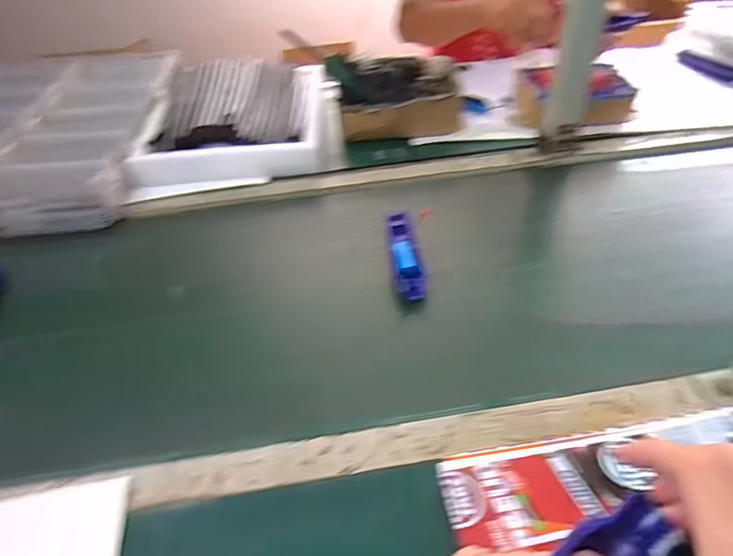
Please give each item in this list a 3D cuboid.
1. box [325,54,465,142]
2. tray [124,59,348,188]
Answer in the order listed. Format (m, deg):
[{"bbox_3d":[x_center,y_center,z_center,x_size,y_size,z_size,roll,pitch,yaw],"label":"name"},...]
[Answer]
[{"bbox_3d":[0.058,-0.317,0.876,0.226,0.100,0.183,-6,41,-4],"label":"box"},{"bbox_3d":[-0.218,-0.283,0.884,0.316,0.076,0.389,-8,41,-6],"label":"tray"}]

